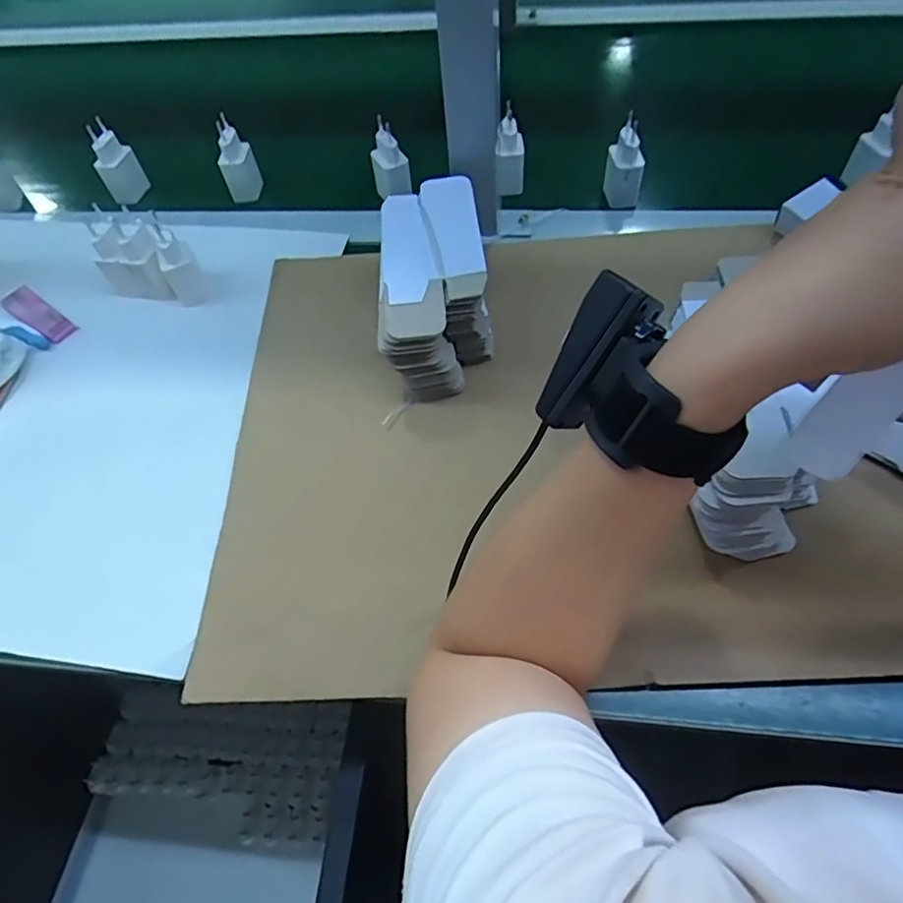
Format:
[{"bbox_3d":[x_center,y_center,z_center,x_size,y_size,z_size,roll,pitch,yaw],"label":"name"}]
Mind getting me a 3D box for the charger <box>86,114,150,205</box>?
[{"bbox_3d":[-0.363,-0.312,0.653,0.030,0.070,0.039,21,61,17],"label":"charger"}]

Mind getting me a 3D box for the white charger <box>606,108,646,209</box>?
[{"bbox_3d":[0.168,-0.276,0.585,0.032,0.073,0.043,4,57,7],"label":"white charger"}]

